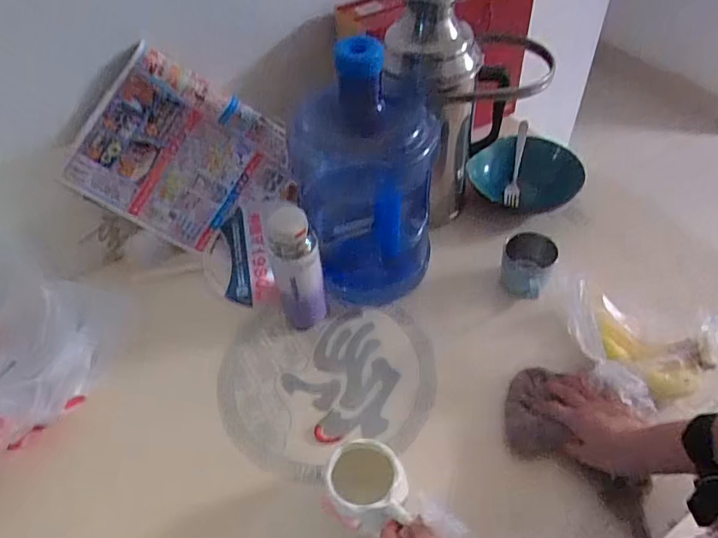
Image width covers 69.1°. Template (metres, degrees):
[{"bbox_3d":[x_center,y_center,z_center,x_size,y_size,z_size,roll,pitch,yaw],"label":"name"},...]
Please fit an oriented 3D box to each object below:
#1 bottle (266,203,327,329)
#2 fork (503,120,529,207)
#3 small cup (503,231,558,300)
[{"bbox_3d":[-0.086,0.003,0.734,0.067,0.209,0.054,-13,50,-6],"label":"bottle"},{"bbox_3d":[0.291,-0.196,0.960,0.027,0.024,0.168,10,78,12],"label":"fork"},{"bbox_3d":[0.254,-0.006,0.796,0.077,0.063,0.086,21,54,21],"label":"small cup"}]

